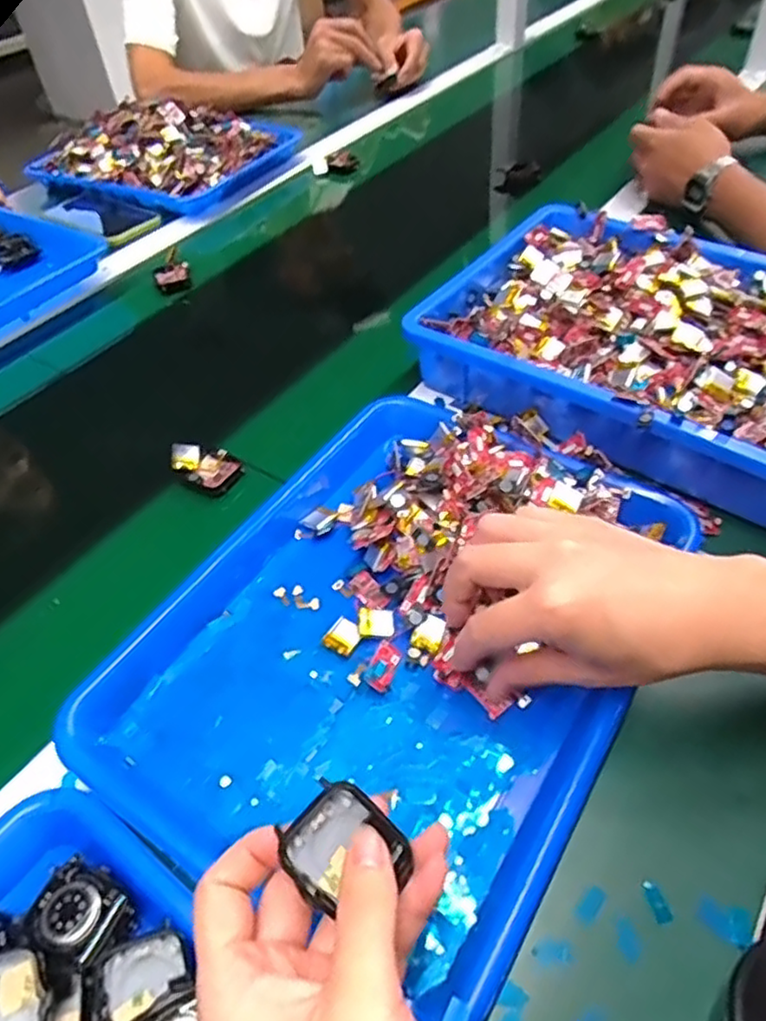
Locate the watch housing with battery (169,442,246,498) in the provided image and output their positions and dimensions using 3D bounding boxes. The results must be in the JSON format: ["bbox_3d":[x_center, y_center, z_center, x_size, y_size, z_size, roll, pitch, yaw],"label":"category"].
[{"bbox_3d":[-0.135,-0.037,0.508,0.056,0.016,0.038,29,56,26],"label":"watch housing with battery"}]

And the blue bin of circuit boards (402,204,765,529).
[{"bbox_3d":[0.228,-0.128,0.519,0.387,0.068,0.254,31,57,28],"label":"blue bin of circuit boards"}]

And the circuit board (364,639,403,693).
[{"bbox_3d":[0.000,0.088,0.376,0.014,0.006,0.030,15,51,17],"label":"circuit board"}]

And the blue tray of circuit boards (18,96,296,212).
[{"bbox_3d":[-0.292,-0.474,0.873,0.295,0.066,0.217,19,52,20],"label":"blue tray of circuit boards"}]

